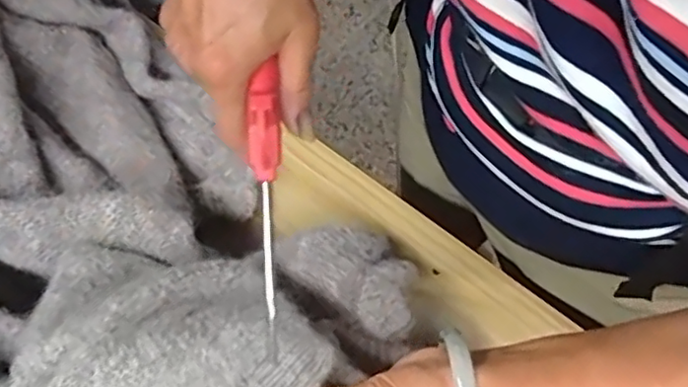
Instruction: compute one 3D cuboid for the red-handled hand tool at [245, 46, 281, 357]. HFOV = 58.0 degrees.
[{"bbox_3d":[-0.040,0.012,0.327,0.015,0.022,0.153,-1,99,-3],"label":"red-handled hand tool"}]

